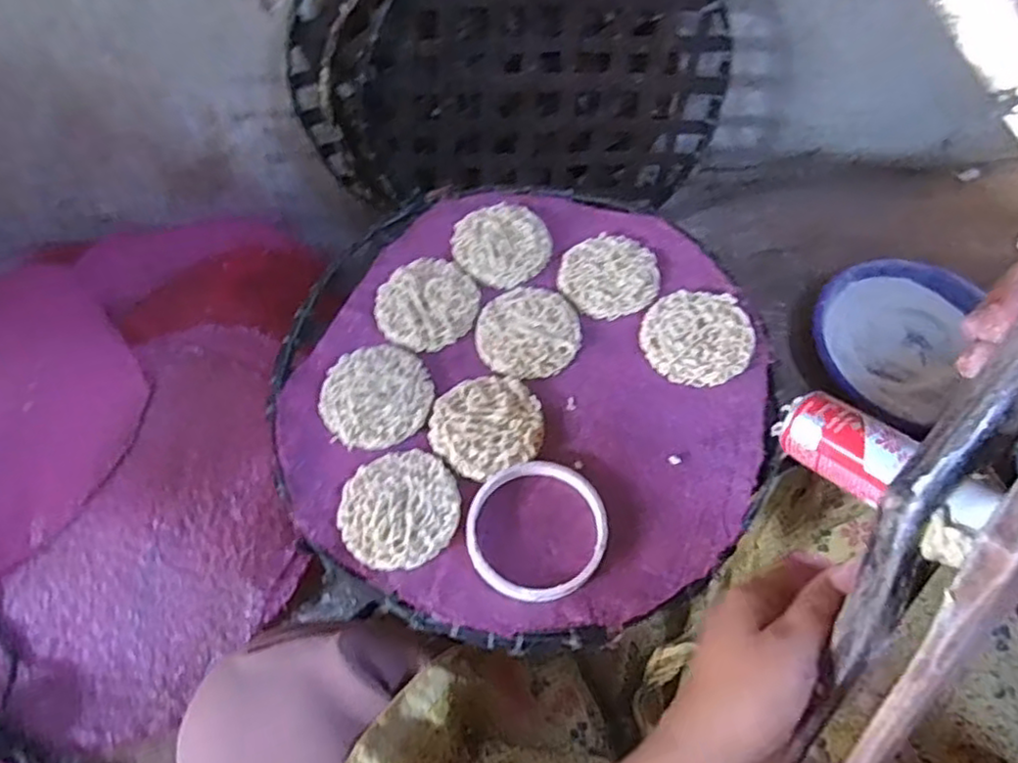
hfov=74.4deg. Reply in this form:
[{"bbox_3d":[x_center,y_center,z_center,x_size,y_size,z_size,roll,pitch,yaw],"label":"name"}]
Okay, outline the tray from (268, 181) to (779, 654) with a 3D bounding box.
[{"bbox_3d":[0.010,-0.004,0.482,0.336,0.017,0.351,0,61,0],"label":"tray"}]

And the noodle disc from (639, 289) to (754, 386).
[{"bbox_3d":[0.138,-0.034,0.497,0.076,0.017,0.075,0,61,0],"label":"noodle disc"}]

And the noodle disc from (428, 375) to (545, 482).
[{"bbox_3d":[-0.015,0.029,0.465,0.076,0.004,0.072,0,61,0],"label":"noodle disc"}]

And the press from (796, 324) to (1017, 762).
[{"bbox_3d":[0.177,0.056,0.257,0.058,0.272,0.046,20,19,11],"label":"press"}]

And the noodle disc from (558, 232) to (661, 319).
[{"bbox_3d":[0.078,-0.084,0.525,0.075,0.009,0.072,0,61,0],"label":"noodle disc"}]

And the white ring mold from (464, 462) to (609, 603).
[{"bbox_3d":[0.018,0.093,0.426,0.089,0.007,0.089,0,61,0],"label":"white ring mold"}]

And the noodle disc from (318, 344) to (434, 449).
[{"bbox_3d":[-0.093,0.009,0.473,0.077,0.005,0.075,0,61,0],"label":"noodle disc"}]

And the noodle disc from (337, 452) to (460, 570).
[{"bbox_3d":[-0.071,0.079,0.433,0.075,0.006,0.075,0,61,0],"label":"noodle disc"}]

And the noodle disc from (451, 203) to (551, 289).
[{"bbox_3d":[-0.006,-0.112,0.540,0.075,0.007,0.074,0,61,0],"label":"noodle disc"}]

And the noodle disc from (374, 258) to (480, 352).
[{"bbox_3d":[-0.063,-0.061,0.512,0.073,0.006,0.077,0,61,0],"label":"noodle disc"}]

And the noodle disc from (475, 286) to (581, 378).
[{"bbox_3d":[0.014,-0.039,0.505,0.075,0.010,0.076,0,61,0],"label":"noodle disc"}]

